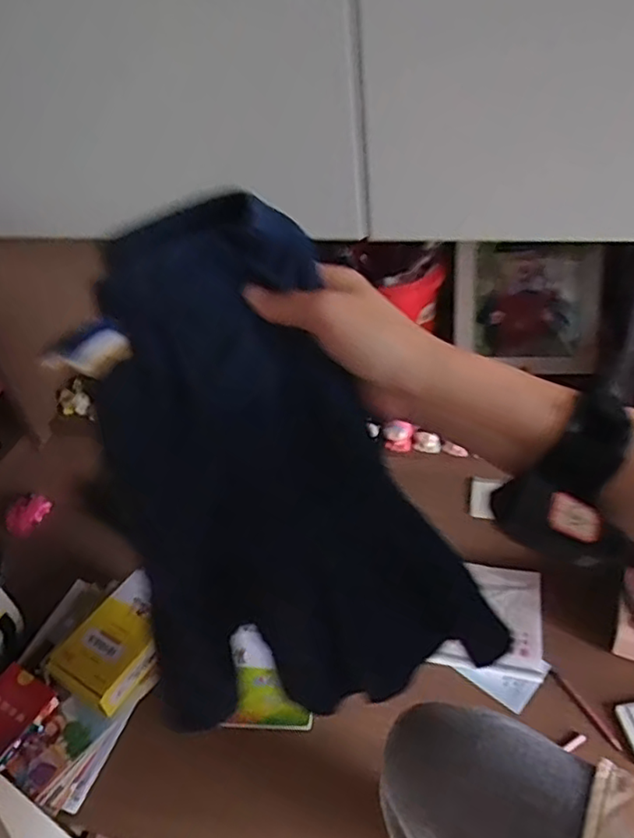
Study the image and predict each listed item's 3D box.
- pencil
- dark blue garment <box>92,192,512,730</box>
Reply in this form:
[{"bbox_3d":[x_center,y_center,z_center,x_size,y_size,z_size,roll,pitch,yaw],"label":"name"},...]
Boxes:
[{"bbox_3d":[0.396,0.428,0.911,0.013,0.009,0.130,-23,42,-18],"label":"pencil"},{"bbox_3d":[-0.038,0.033,0.370,0.203,0.295,0.042,-18,13,12],"label":"dark blue garment"}]

